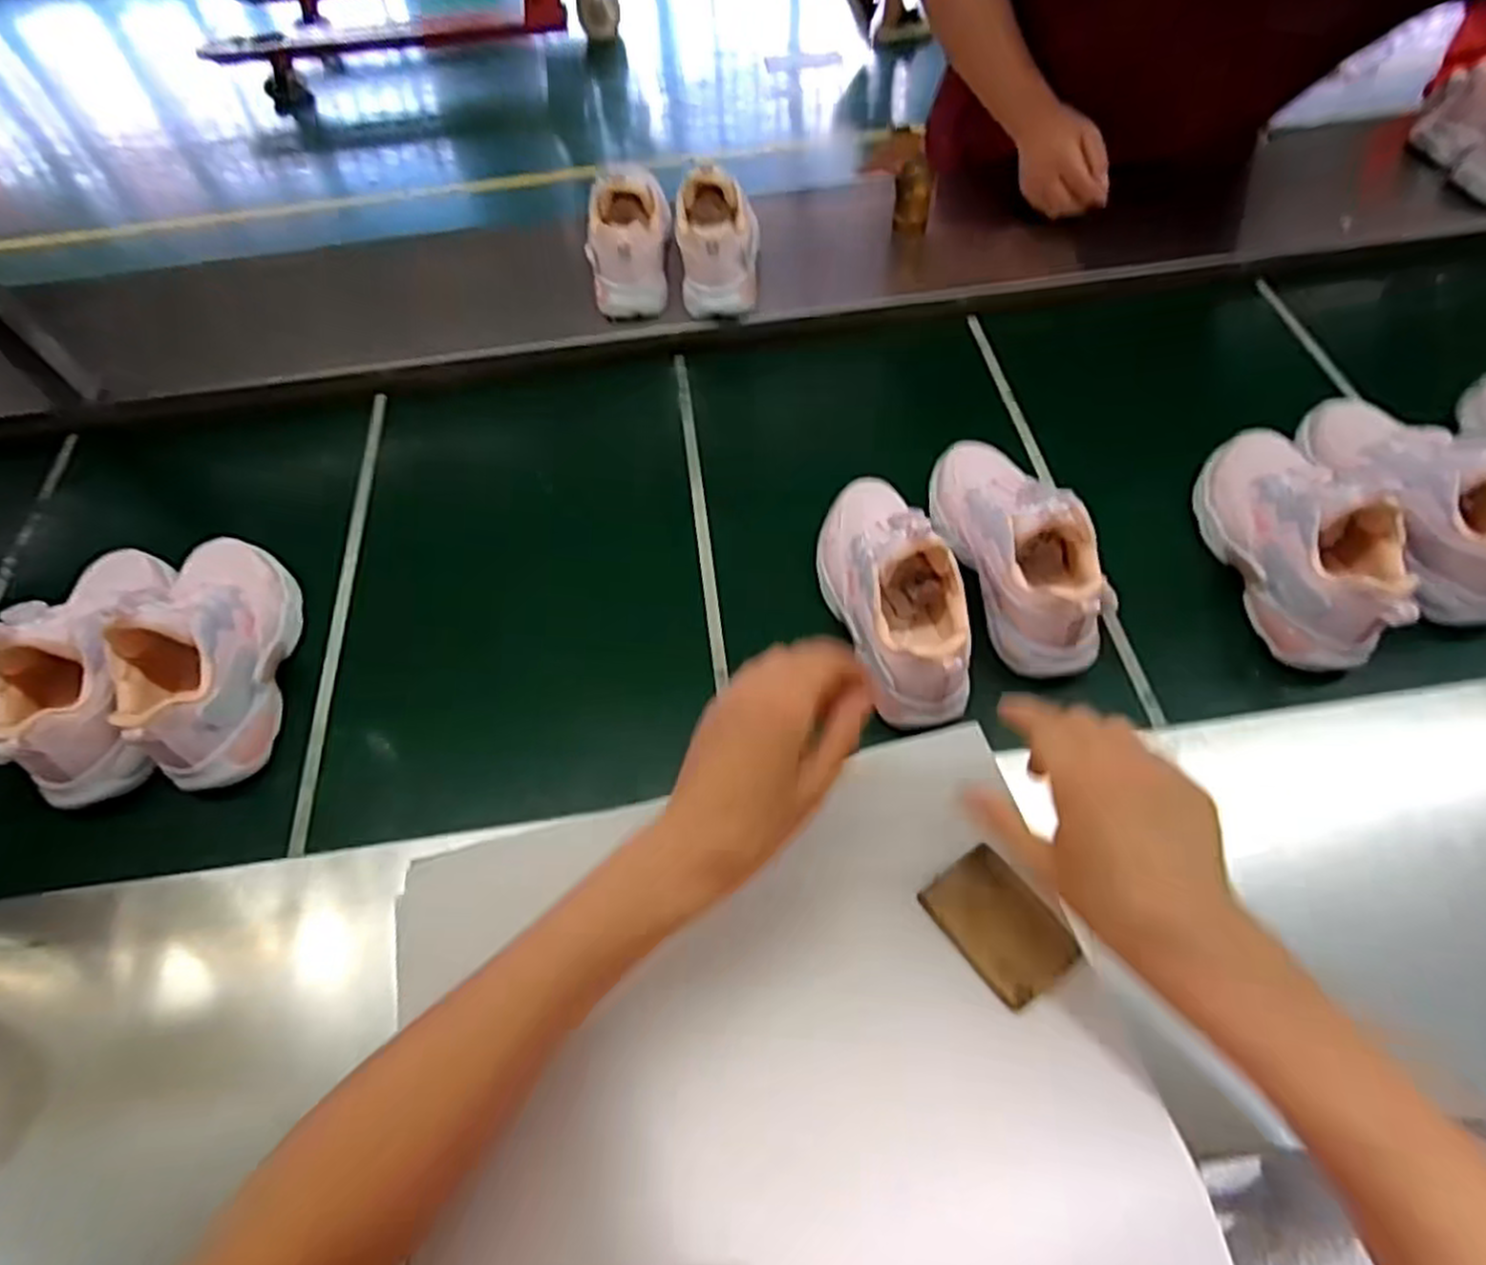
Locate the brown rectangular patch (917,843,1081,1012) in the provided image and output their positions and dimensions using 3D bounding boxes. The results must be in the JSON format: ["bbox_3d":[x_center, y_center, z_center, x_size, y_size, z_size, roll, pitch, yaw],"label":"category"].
[{"bbox_3d":[0.136,0.154,0.400,0.049,0.008,0.071,-33,64,-17],"label":"brown rectangular patch"}]

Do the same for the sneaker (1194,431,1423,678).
[{"bbox_3d":[0.425,-0.083,0.568,0.080,0.100,0.204,-4,59,-1],"label":"sneaker"}]

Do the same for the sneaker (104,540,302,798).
[{"bbox_3d":[-0.410,0.001,0.573,0.084,0.106,0.221,-8,60,-3],"label":"sneaker"}]

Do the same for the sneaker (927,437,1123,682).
[{"bbox_3d":[0.210,-0.076,0.580,0.078,0.097,0.208,-14,60,-7],"label":"sneaker"}]

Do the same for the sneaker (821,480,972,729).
[{"bbox_3d":[0.113,-0.044,0.567,0.084,0.122,0.211,-11,60,-5],"label":"sneaker"}]

